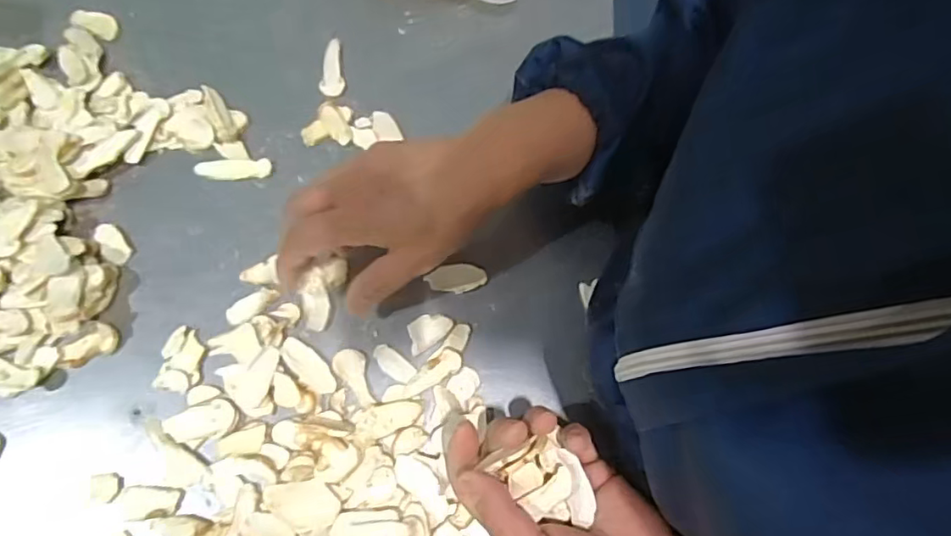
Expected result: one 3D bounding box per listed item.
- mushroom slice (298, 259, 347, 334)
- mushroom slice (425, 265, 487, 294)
[{"bbox_3d":[-0.112,0.017,0.411,0.027,0.011,0.054,15,77,3],"label":"mushroom slice"},{"bbox_3d":[-0.014,0.008,0.418,0.043,0.012,0.019,-12,71,-7],"label":"mushroom slice"}]

